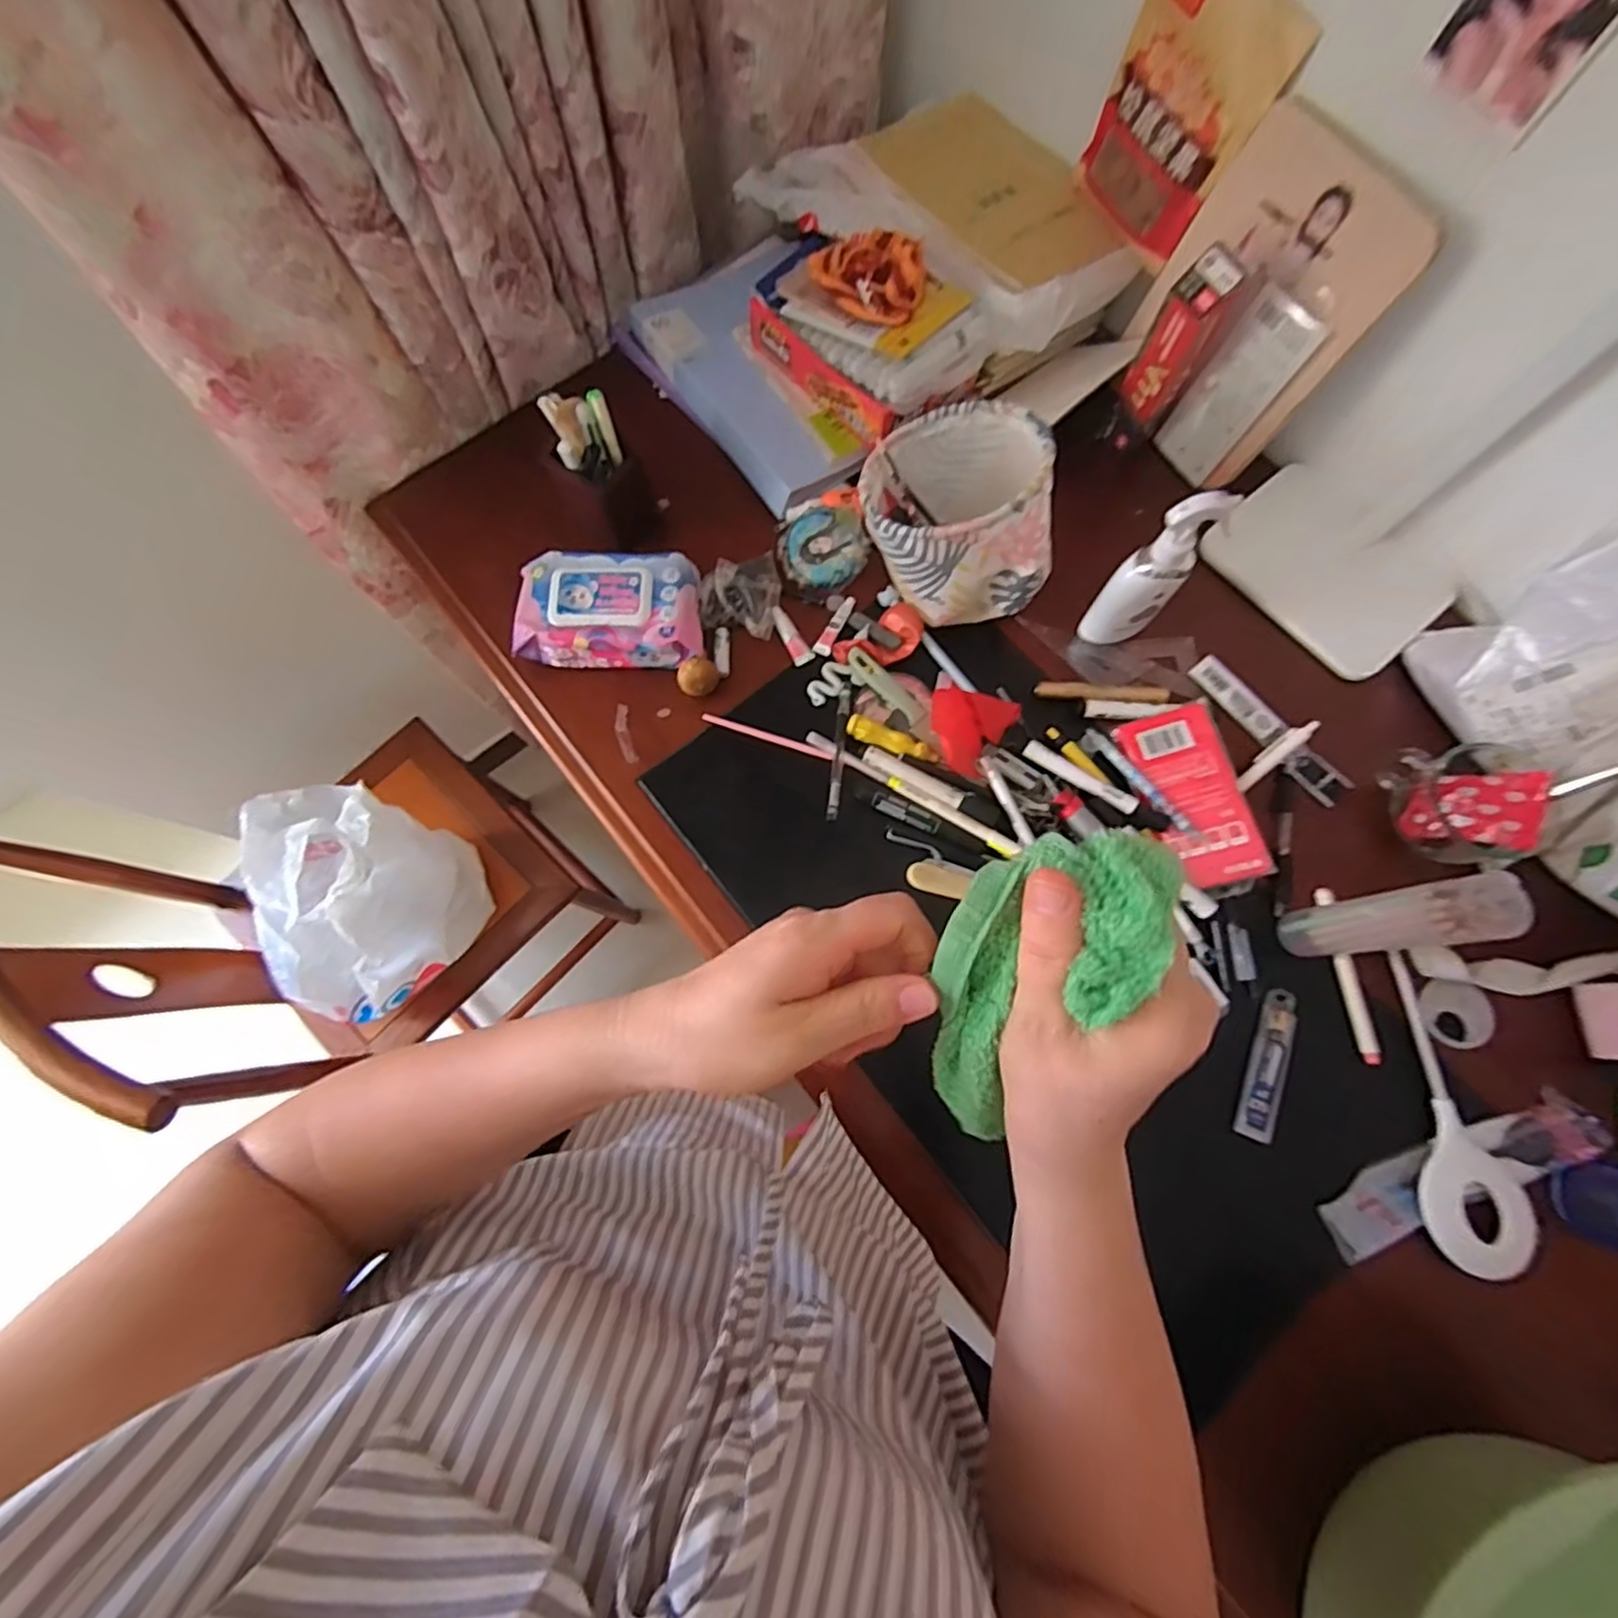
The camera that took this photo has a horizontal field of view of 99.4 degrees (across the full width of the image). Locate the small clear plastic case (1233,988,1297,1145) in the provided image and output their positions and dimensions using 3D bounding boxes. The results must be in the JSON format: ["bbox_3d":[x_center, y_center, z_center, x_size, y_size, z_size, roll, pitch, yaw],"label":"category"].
[{"bbox_3d":[0.385,0.213,0.575,0.027,0.010,0.125,20,75,6],"label":"small clear plastic case"}]

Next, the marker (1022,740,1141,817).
[{"bbox_3d":[0.249,-0.030,0.633,0.108,0.021,0.019,34,77,10],"label":"marker"}]

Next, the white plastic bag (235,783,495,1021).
[{"bbox_3d":[-0.572,0.118,0.862,0.240,0.184,0.248,30,76,9],"label":"white plastic bag"}]

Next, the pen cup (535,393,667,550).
[{"bbox_3d":[-0.193,-0.332,0.676,0.079,0.160,0.077,0,74,1],"label":"pen cup"}]

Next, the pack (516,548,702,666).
[{"bbox_3d":[-0.194,-0.192,0.672,0.174,0.058,0.104,-2,74,0],"label":"pack"}]

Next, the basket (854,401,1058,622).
[{"bbox_3d":[0.136,-0.271,0.635,0.172,0.150,0.146,1,74,1],"label":"basket"}]

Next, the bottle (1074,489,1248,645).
[{"bbox_3d":[0.299,-0.205,0.601,0.057,0.171,0.054,40,78,11],"label":"bottle"}]

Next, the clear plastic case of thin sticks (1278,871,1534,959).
[{"bbox_3d":[0.432,0.086,0.516,0.037,0.179,0.039,-8,74,-2],"label":"clear plastic case of thin sticks"}]

